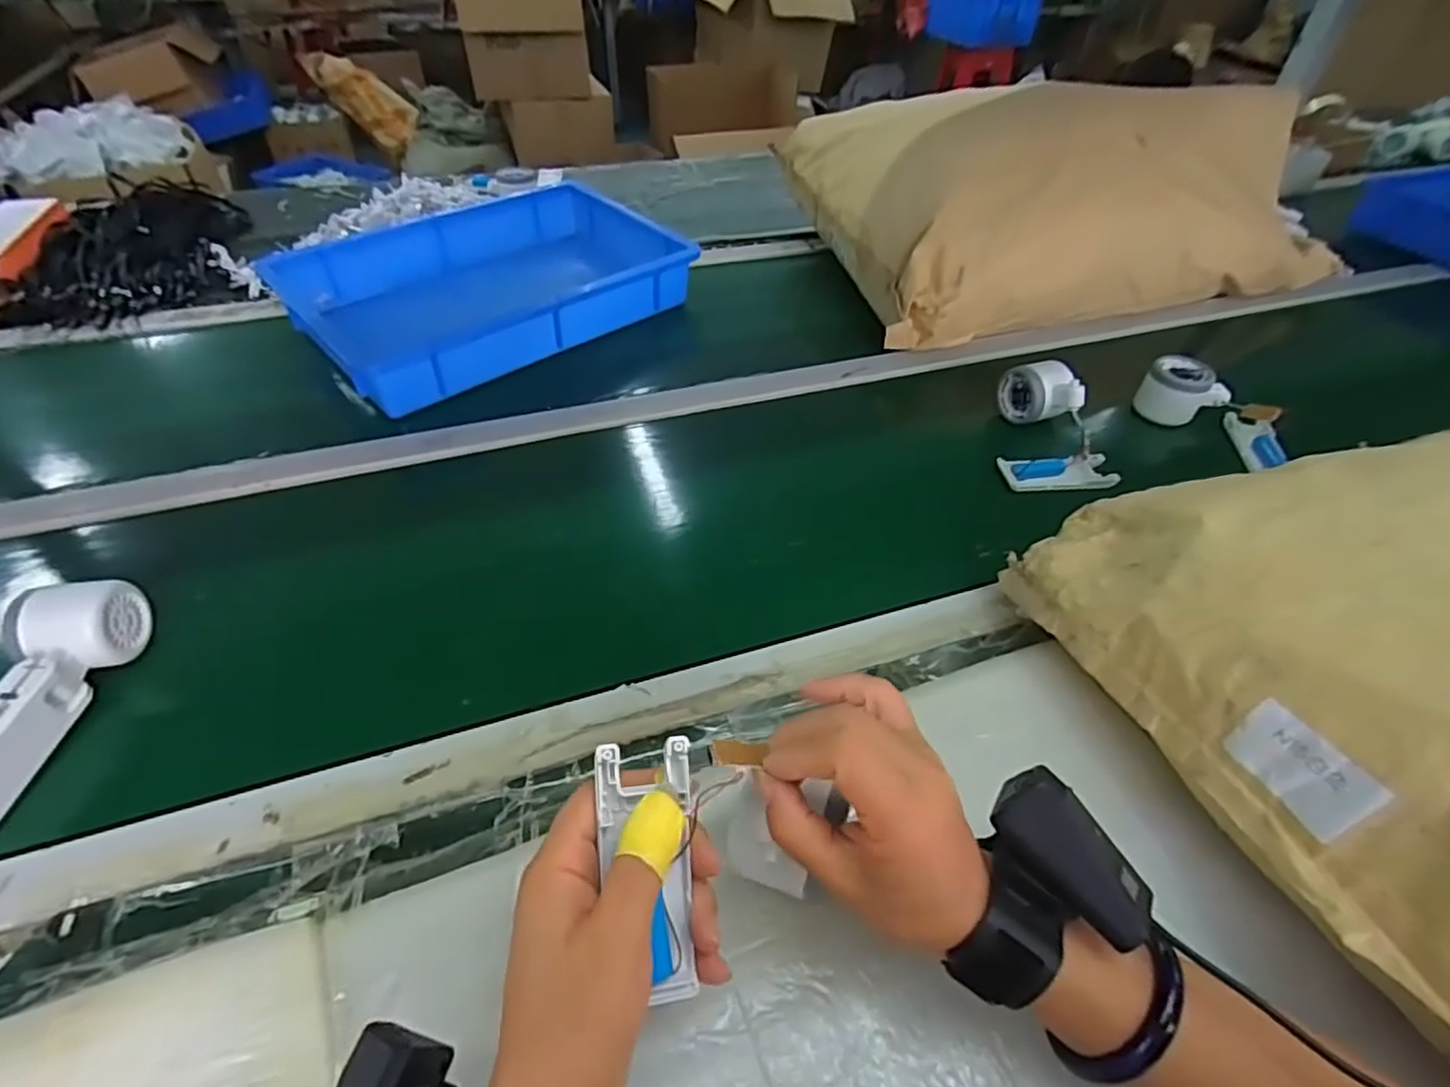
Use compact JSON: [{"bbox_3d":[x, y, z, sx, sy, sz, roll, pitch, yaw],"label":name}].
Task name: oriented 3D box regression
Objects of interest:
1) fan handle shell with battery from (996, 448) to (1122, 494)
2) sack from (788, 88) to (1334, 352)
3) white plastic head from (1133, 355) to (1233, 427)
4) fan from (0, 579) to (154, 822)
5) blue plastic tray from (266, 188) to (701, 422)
[{"bbox_3d":[0.314,-0.069,0.624,0.102,0.019,0.036,-1,46,-4],"label":"fan handle shell with battery"},{"bbox_3d":[0.444,-0.483,0.877,0.625,0.191,0.412,-9,47,-11],"label":"sack"},{"bbox_3d":[0.482,-0.160,0.697,0.076,0.053,0.053,-10,47,-13],"label":"white plastic head"},{"bbox_3d":[-0.435,0.095,0.411,0.051,0.052,0.167,0,46,-3],"label":"fan"},{"bbox_3d":[-0.290,-0.327,0.834,0.444,0.085,0.310,-30,54,-28],"label":"blue plastic tray"}]

